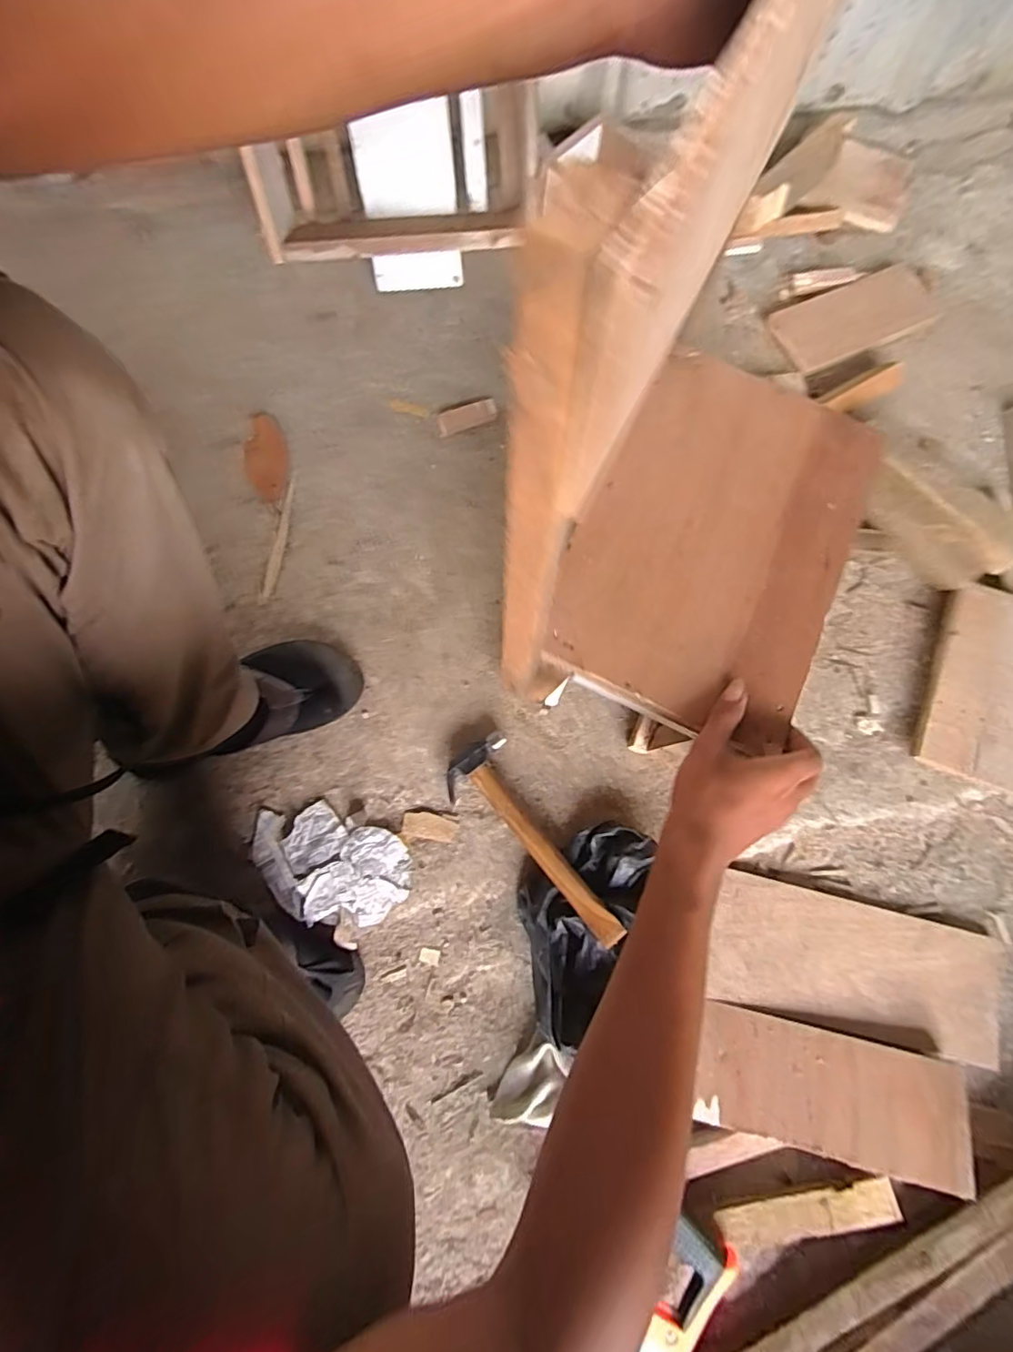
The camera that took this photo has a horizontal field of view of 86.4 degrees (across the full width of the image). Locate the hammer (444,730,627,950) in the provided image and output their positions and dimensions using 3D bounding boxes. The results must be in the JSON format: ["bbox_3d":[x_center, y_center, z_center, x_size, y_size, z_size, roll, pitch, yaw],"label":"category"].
[{"bbox_3d":[0.024,0.183,0.587,0.085,0.046,0.244,-33,80,-7],"label":"hammer"}]

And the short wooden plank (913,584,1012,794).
[{"bbox_3d":[0.562,0.010,0.628,0.120,0.012,0.225,20,81,9],"label":"short wooden plank"}]

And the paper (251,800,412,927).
[{"bbox_3d":[-0.199,0.209,0.595,0.177,0.017,0.110,23,78,5],"label":"paper"}]

